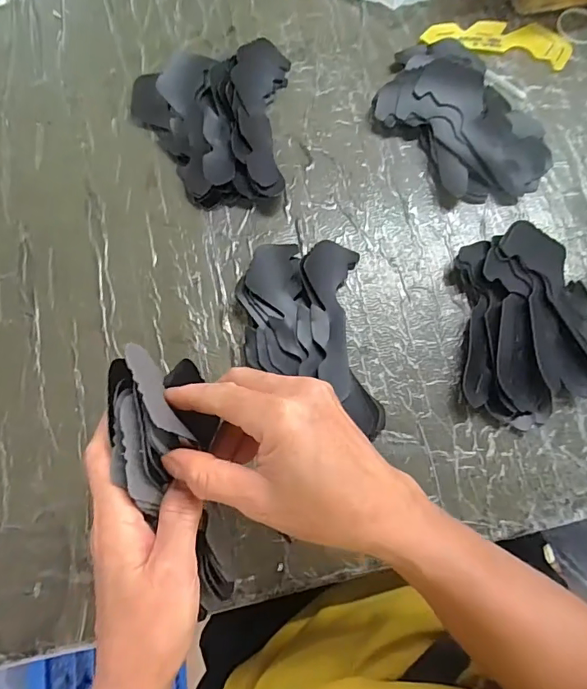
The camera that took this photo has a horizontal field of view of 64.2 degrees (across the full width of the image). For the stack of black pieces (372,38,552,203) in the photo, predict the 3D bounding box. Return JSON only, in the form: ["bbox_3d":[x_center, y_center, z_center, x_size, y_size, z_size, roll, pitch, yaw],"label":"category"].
[{"bbox_3d":[0.160,-0.213,0.438,0.110,0.035,0.178,-36,80,-8],"label":"stack of black pieces"}]

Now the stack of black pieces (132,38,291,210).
[{"bbox_3d":[-0.075,-0.209,0.440,0.146,0.030,0.159,-7,77,-2],"label":"stack of black pieces"}]

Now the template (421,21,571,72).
[{"bbox_3d":[0.207,-0.311,0.476,0.147,0.008,0.043,11,77,2],"label":"template"}]

